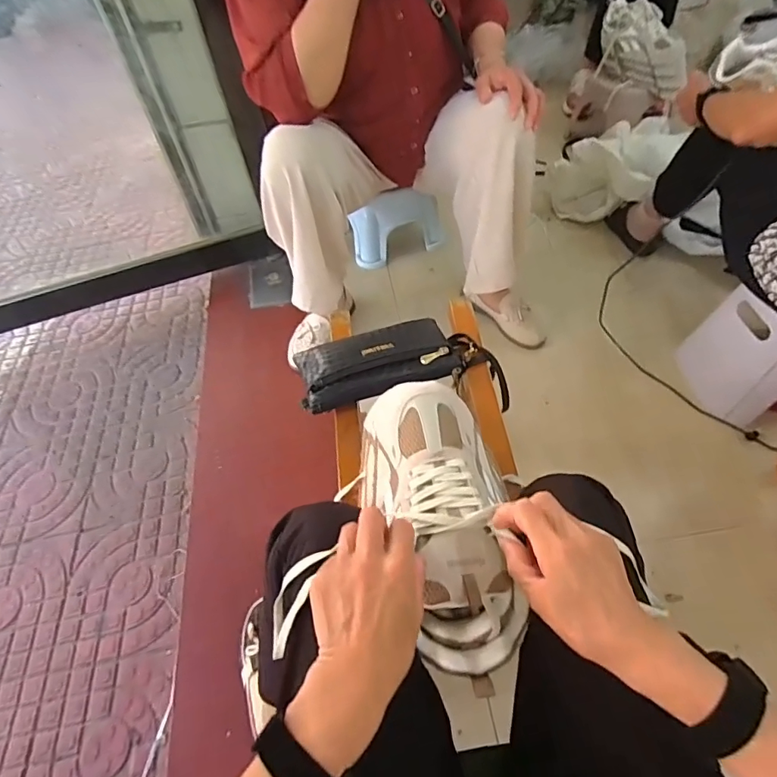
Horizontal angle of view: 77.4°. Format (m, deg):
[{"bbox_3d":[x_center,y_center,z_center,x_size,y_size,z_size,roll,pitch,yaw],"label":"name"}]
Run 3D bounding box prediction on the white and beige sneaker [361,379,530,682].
[{"bbox_3d":[0.054,0.116,0.469,0.127,0.091,0.266,-12,63,-8],"label":"white and beige sneaker"}]

